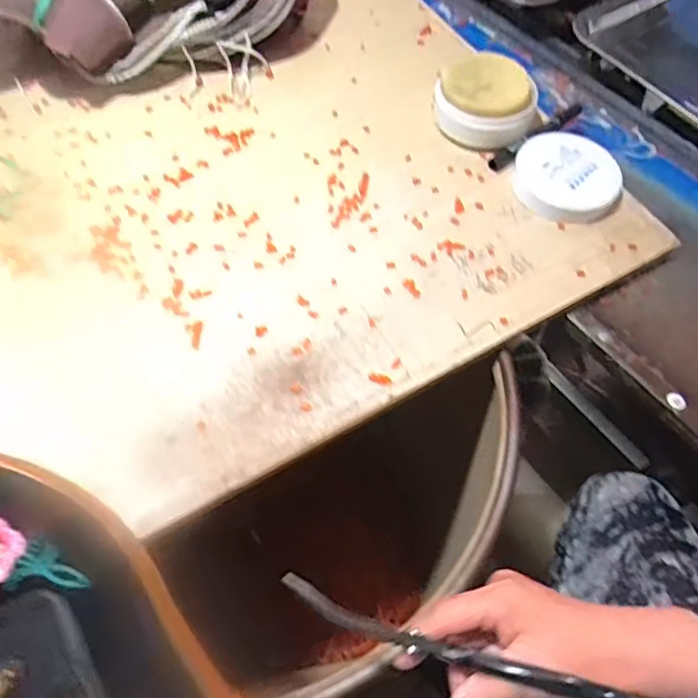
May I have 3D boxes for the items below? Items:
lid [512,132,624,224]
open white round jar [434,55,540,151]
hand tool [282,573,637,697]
[{"bbox_3d":[0.216,-0.176,0.588,0.097,0.028,0.106,1,60,-2],"label":"lid"},{"bbox_3d":[0.142,-0.259,0.616,0.100,0.047,0.095,1,60,-2],"label":"open white round jar"},{"bbox_3d":[0.051,0.157,0.309,0.187,0.025,0.015,11,60,18],"label":"hand tool"}]

